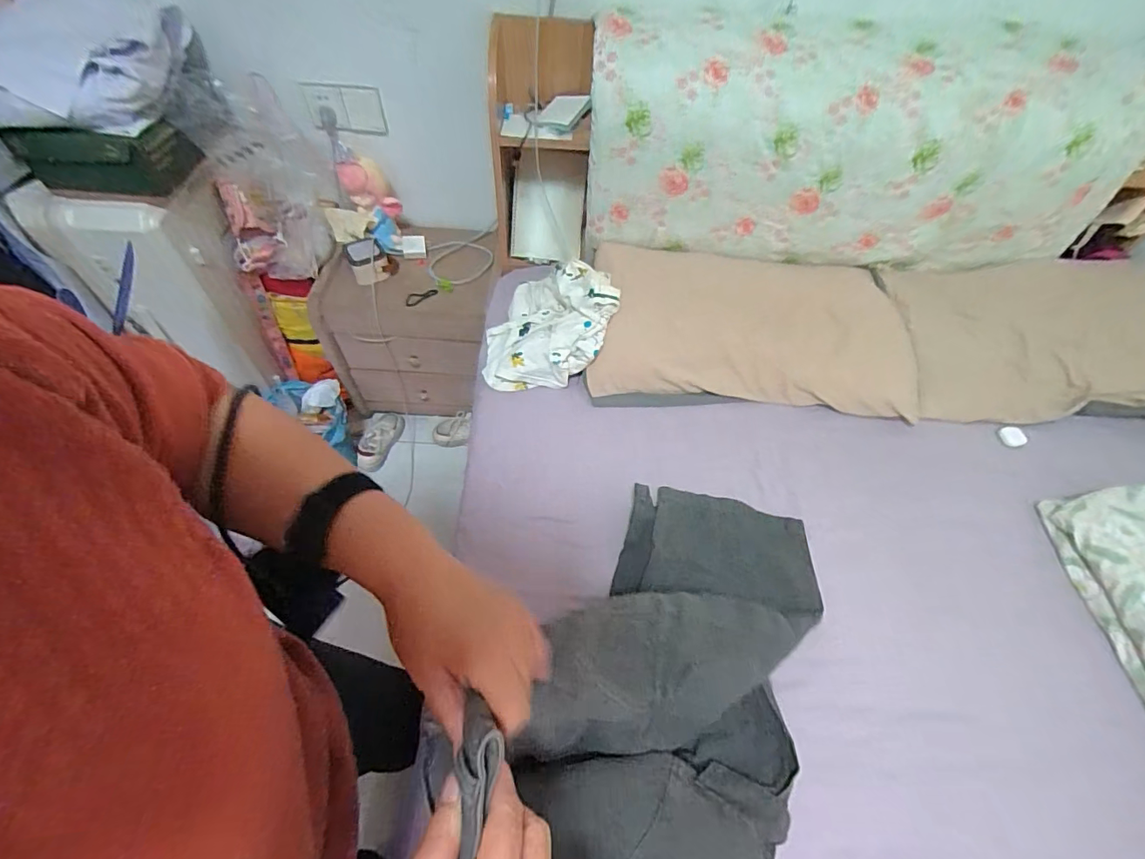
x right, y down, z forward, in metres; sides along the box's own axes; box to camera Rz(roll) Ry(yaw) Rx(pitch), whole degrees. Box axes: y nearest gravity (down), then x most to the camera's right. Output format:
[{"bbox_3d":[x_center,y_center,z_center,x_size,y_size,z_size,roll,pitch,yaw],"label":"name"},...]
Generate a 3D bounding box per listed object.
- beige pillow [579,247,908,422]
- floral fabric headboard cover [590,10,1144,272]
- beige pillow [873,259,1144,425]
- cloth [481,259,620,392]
[{"bbox_3d":[0.377,-0.220,1.047,0.661,0.115,0.346,7,56,1],"label":"beige pillow"},{"bbox_3d":[0.573,-0.579,1.051,1.066,0.397,0.261,6,56,1],"label":"floral fabric headboard cover"},{"bbox_3d":[1.000,-0.200,1.053,0.580,0.135,0.371,3,57,-2],"label":"beige pillow"},{"bbox_3d":[-0.045,-0.220,1.037,0.294,0.075,0.267,-11,61,15],"label":"cloth"}]

